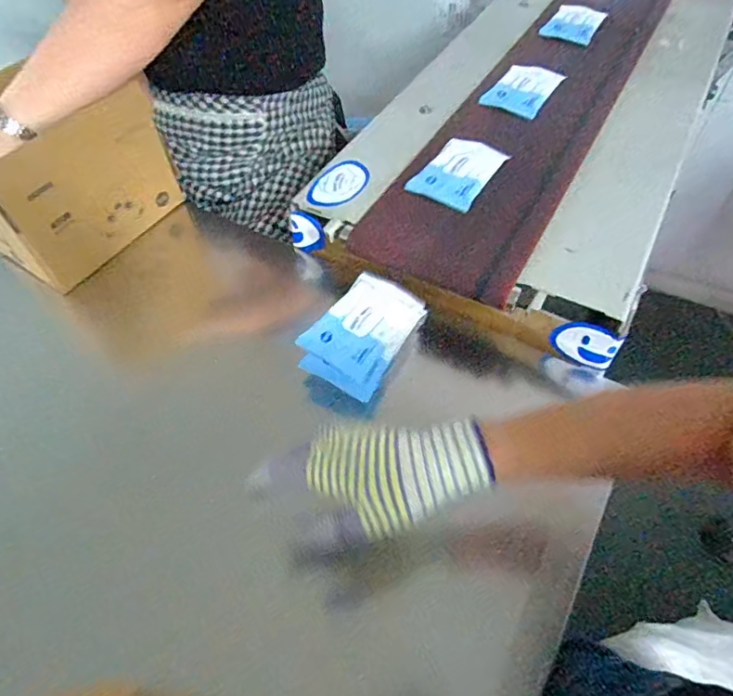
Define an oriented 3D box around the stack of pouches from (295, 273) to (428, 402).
[{"bbox_3d":[-0.002,-0.024,0.594,0.099,0.042,0.148,24,59,18],"label":"stack of pouches"}]

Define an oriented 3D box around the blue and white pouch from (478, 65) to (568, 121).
[{"bbox_3d":[0.253,-0.423,0.849,0.090,0.016,0.153,28,57,19],"label":"blue and white pouch"}]

